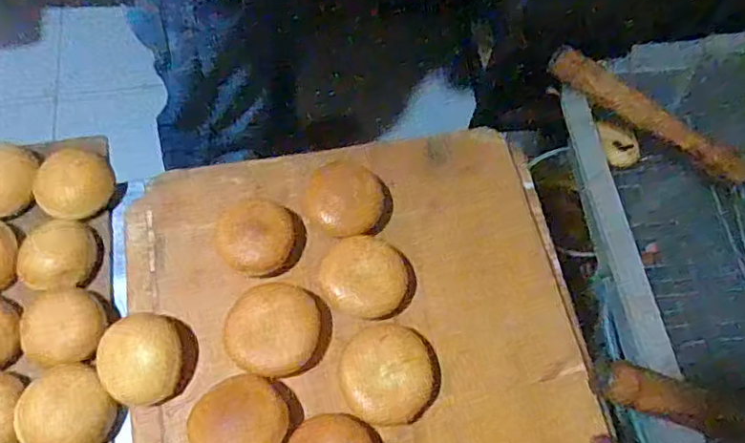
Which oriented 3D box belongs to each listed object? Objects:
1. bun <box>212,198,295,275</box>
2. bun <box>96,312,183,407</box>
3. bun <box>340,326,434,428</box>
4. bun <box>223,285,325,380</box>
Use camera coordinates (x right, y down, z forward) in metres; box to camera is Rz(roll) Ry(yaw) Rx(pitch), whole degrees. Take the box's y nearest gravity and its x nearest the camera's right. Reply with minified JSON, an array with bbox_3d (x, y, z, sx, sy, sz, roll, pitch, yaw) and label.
[{"bbox_3d":[-0.124,0.019,0.637,0.081,0.038,0.080,2,64,-3],"label":"bun"},{"bbox_3d":[-0.220,0.133,0.579,0.083,0.060,0.094,8,62,0],"label":"bun"},{"bbox_3d":[0.014,0.151,0.591,0.088,0.049,0.095,2,64,-3],"label":"bun"},{"bbox_3d":[-0.097,0.110,0.594,0.086,0.051,0.087,2,64,-3],"label":"bun"}]

